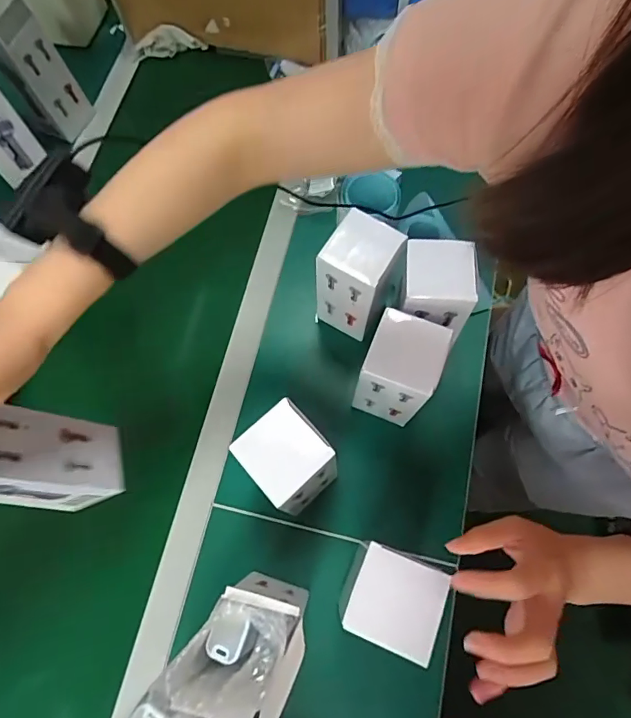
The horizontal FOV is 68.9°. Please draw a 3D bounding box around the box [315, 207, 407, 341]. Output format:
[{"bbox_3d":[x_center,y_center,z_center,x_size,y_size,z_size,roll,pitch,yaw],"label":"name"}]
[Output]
[{"bbox_3d":[0.049,-0.094,0.549,0.073,0.170,0.069,28,74,12],"label":"box"}]

